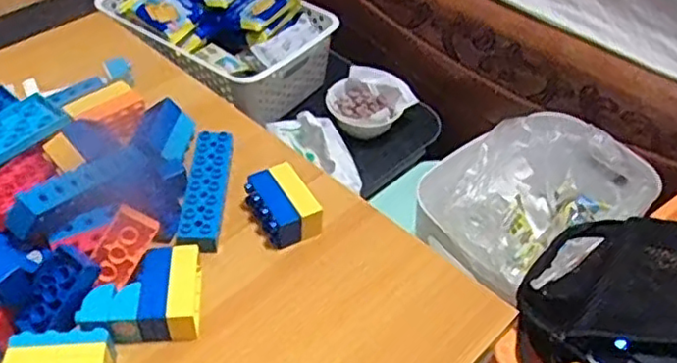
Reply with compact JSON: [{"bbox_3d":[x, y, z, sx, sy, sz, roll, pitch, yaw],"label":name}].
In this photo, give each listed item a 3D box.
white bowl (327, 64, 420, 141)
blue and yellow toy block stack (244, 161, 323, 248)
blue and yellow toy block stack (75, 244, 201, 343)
[{"bbox_3d":[0.039,-0.107,0.921,0.107,0.056,0.112,29,51,22],"label":"white bowl"},{"bbox_3d":[-0.046,0.019,0.548,0.045,0.028,0.068,-19,50,-21],"label":"blue and yellow toy block stack"},{"bbox_3d":[-0.141,0.083,0.476,0.077,0.030,0.065,-1,46,-6],"label":"blue and yellow toy block stack"}]

